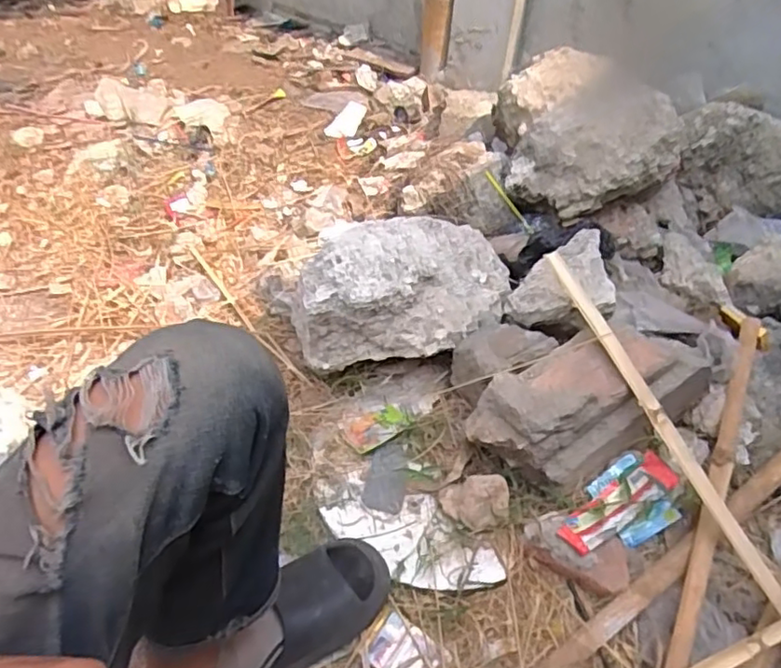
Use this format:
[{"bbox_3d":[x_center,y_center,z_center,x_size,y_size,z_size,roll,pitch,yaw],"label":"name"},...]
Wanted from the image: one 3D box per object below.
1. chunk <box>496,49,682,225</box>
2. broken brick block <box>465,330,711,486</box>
[{"bbox_3d":[0.335,-0.411,1.216,0.270,0.179,0.398,-19,50,-20],"label":"chunk"},{"bbox_3d":[0.301,0.091,0.913,0.373,0.130,0.155,-23,51,-23],"label":"broken brick block"}]

